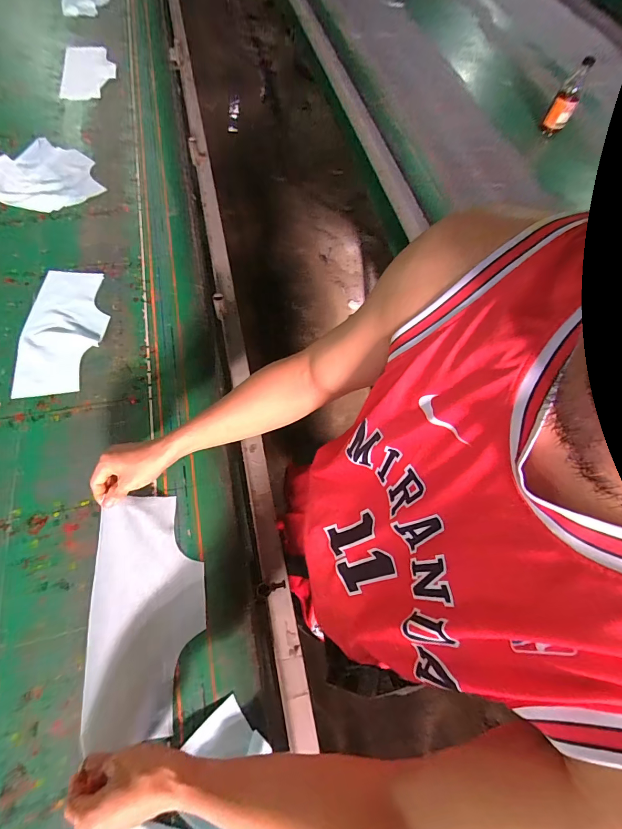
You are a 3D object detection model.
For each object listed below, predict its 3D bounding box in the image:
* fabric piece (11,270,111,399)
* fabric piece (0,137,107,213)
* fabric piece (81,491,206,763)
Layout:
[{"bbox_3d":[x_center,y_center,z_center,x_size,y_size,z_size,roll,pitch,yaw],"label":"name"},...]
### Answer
[{"bbox_3d":[-0.480,-0.171,0.710,0.145,0.013,0.288,0,65,-3],"label":"fabric piece"},{"bbox_3d":[-0.656,-0.581,0.889,0.261,0.022,0.235,38,69,13],"label":"fabric piece"},{"bbox_3d":[-0.229,0.259,0.505,0.145,0.041,0.294,-6,65,-6],"label":"fabric piece"}]

